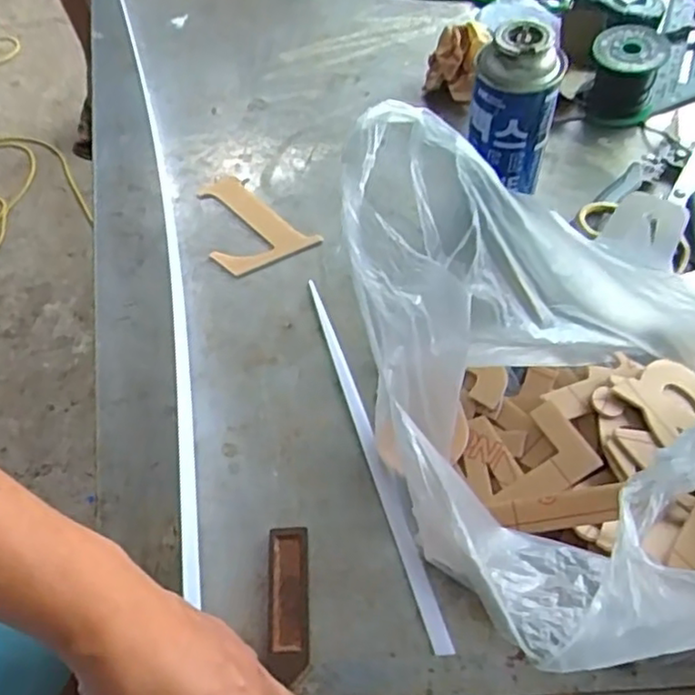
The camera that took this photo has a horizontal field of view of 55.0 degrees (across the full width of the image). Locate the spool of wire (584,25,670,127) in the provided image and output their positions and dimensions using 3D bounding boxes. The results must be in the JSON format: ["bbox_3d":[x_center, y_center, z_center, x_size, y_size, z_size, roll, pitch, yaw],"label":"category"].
[{"bbox_3d":[0.288,-0.285,0.696,0.069,0.072,0.072,16,58,14],"label":"spool of wire"}]

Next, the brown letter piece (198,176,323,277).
[{"bbox_3d":[-0.103,-0.114,0.641,0.081,0.005,0.134,-41,62,-21],"label":"brown letter piece"}]

